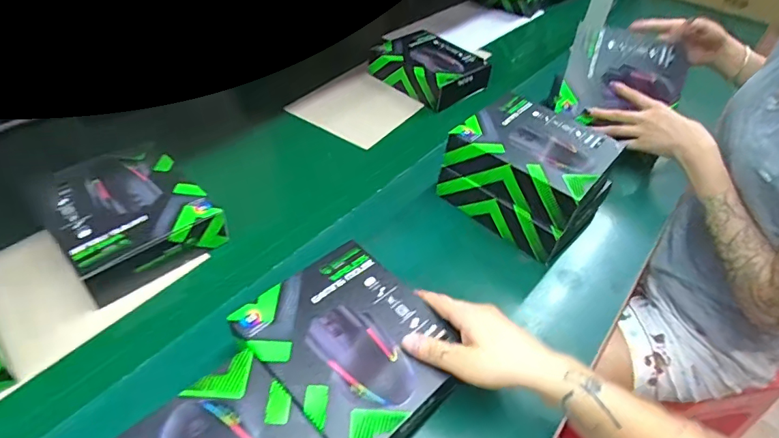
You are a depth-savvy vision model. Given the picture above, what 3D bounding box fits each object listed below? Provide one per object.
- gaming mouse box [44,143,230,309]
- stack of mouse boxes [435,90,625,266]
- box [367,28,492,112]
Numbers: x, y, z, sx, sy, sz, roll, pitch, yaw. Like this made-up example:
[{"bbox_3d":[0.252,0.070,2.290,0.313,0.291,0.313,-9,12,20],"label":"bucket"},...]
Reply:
[{"bbox_3d":[-0.305,-0.002,0.556,0.153,0.065,0.183,-30,55,-31],"label":"gaming mouse box"},{"bbox_3d":[0.187,-0.058,0.629,0.183,0.121,0.150,34,51,26],"label":"stack of mouse boxes"},{"bbox_3d":[0.080,-0.288,0.881,0.184,0.058,0.153,37,52,27],"label":"box"}]

